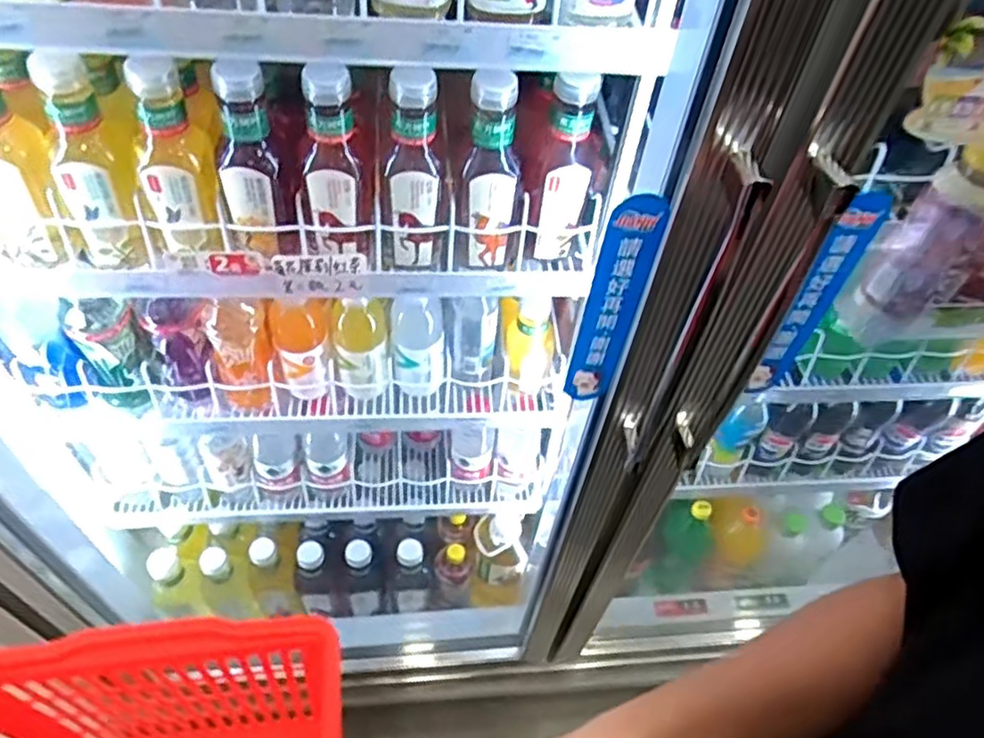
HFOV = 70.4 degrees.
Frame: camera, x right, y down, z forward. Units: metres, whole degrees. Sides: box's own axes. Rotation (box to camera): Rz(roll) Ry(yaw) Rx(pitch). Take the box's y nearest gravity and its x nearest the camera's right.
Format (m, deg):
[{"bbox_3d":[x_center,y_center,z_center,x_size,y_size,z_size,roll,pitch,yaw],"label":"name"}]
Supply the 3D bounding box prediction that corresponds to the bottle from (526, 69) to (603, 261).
[{"bbox_3d":[0.073,-0.197,0.680,0.070,0.208,0.071,12,52,4],"label":"bottle"}]

